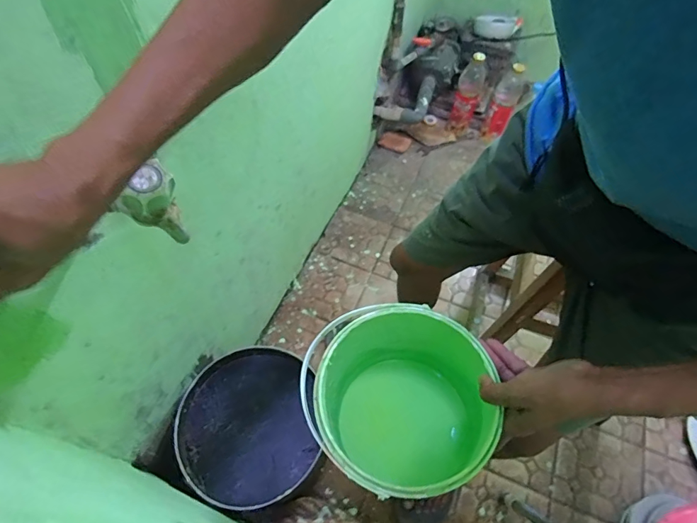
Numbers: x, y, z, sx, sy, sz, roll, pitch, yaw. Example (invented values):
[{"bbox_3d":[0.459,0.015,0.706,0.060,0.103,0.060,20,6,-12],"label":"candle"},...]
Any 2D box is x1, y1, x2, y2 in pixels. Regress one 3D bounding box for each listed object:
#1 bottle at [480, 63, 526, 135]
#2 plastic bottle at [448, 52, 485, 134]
[{"bbox_3d":[0.549,-0.562,1.443,0.087,0.260,0.090,25,60,12],"label":"bottle"},{"bbox_3d":[0.431,-0.596,1.481,0.087,0.304,0.081,16,59,7],"label":"plastic bottle"}]

